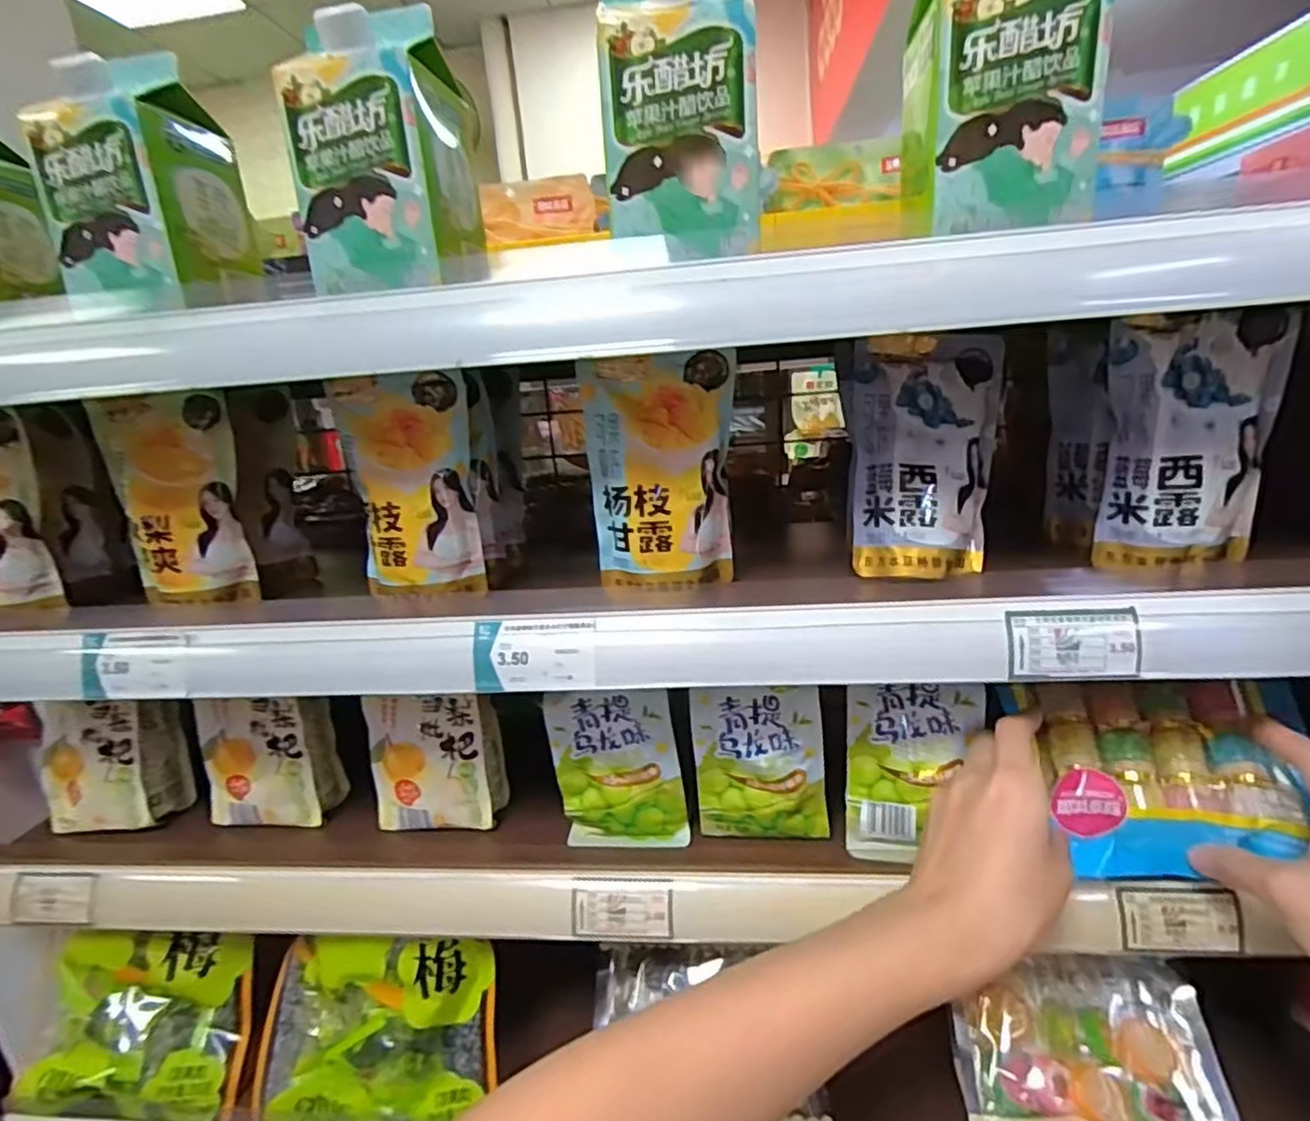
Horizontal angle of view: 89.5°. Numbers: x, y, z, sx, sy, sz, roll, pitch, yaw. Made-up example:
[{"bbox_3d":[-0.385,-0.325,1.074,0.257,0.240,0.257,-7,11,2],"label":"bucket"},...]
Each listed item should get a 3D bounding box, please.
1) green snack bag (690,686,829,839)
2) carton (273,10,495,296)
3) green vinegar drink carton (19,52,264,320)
[{"bbox_3d":[0.068,0.130,0.425,0.081,0.103,0.020,0,18,14],"label":"green snack bag"},{"bbox_3d":[-0.141,-0.209,0.351,0.078,0.121,0.062,-1,18,12],"label":"carton"},{"bbox_3d":[-0.296,-0.211,0.385,0.075,0.122,0.071,-2,17,7],"label":"green vinegar drink carton"}]

